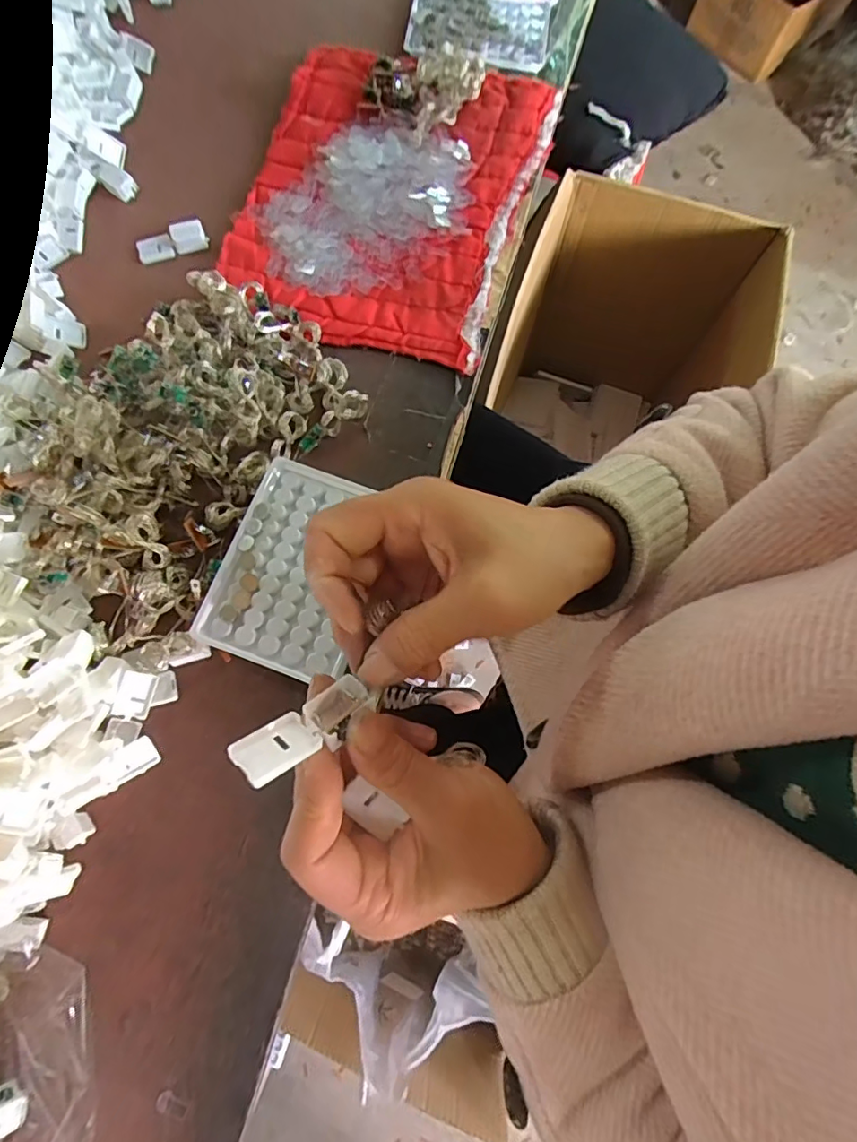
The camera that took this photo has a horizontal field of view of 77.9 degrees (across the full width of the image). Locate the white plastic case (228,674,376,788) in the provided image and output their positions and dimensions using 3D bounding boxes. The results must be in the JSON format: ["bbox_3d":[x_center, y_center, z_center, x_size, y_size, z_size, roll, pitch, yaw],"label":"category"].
[{"bbox_3d":[-0.045,0.061,0.198,0.022,0.013,0.054,28,38,29],"label":"white plastic case"}]

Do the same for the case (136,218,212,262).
[{"bbox_3d":[-0.207,-0.266,0.427,0.055,0.012,0.020,-15,76,-5],"label":"case"}]

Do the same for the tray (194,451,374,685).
[{"bbox_3d":[-0.083,-0.001,0.347,0.092,0.027,0.128,19,76,4],"label":"tray"}]

